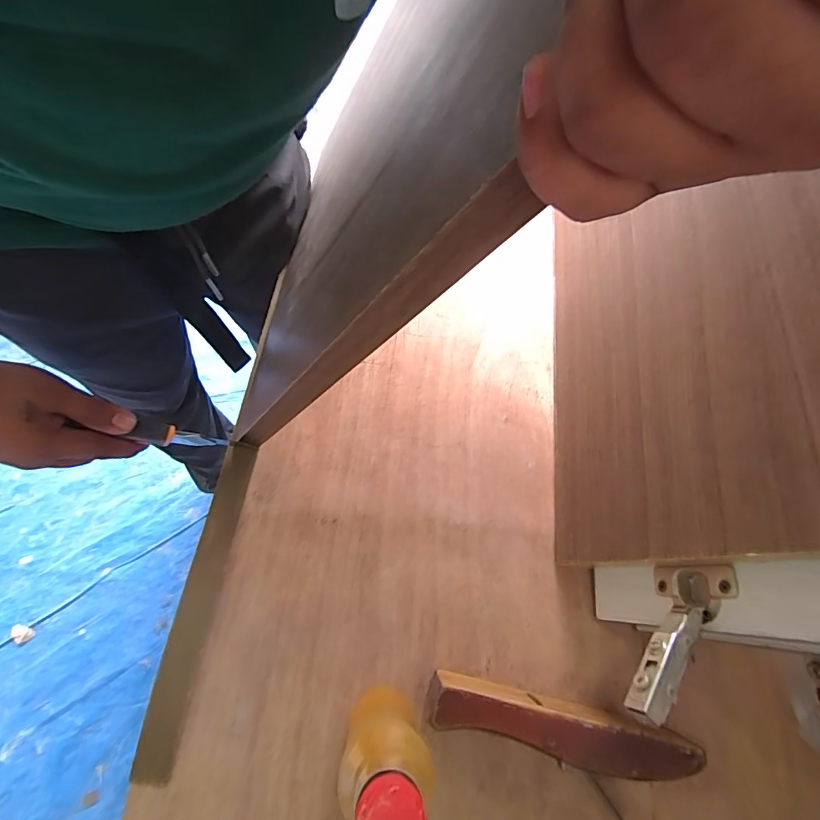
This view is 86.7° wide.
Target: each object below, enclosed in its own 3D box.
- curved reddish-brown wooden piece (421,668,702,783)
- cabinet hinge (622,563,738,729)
[{"bbox_3d":[0.109,0.236,0.326,0.187,0.057,0.035,13,65,2],"label":"curved reddish-brown wooden piece"},{"bbox_3d":[0.168,0.146,0.279,0.028,0.056,0.106,39,56,16],"label":"cabinet hinge"}]

